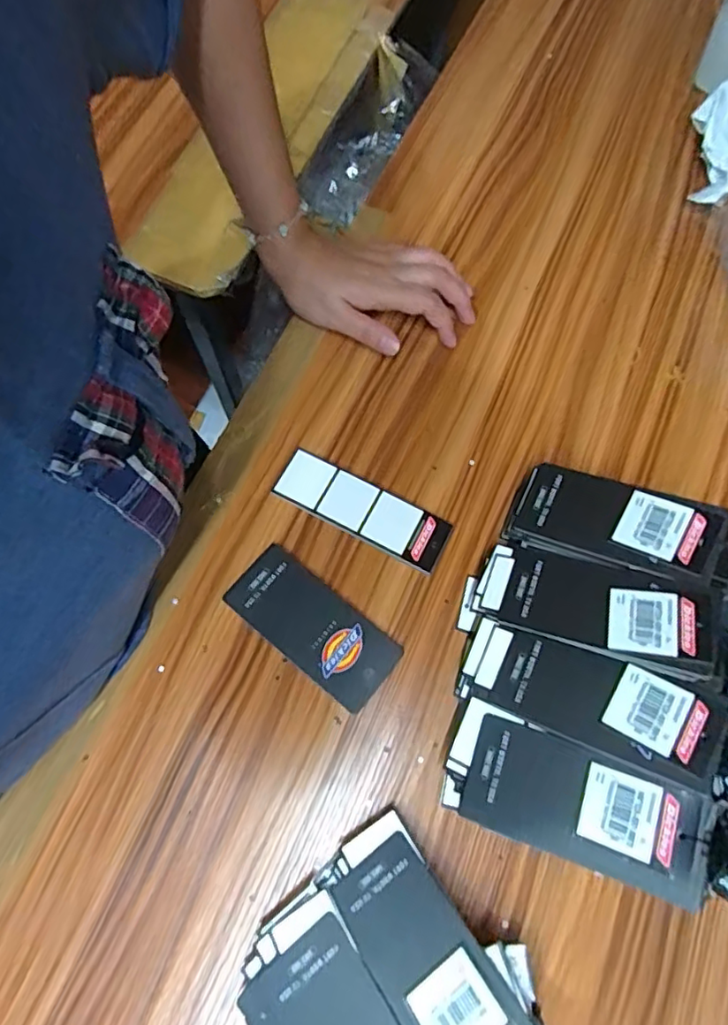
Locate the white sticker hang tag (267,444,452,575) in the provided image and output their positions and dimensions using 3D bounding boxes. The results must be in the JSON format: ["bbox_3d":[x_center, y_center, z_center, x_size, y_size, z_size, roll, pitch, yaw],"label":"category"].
[{"bbox_3d":[-0.001,-0.002,0.385,0.118,0.004,0.038,27,71,6],"label":"white sticker hang tag"}]

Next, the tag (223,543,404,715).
[{"bbox_3d":[-0.032,0.070,0.358,0.109,0.004,0.050,39,72,10],"label":"tag"}]

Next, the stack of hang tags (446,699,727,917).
[{"bbox_3d":[0.106,0.149,0.297,0.126,0.029,0.056,12,69,29],"label":"stack of hang tags"}]

